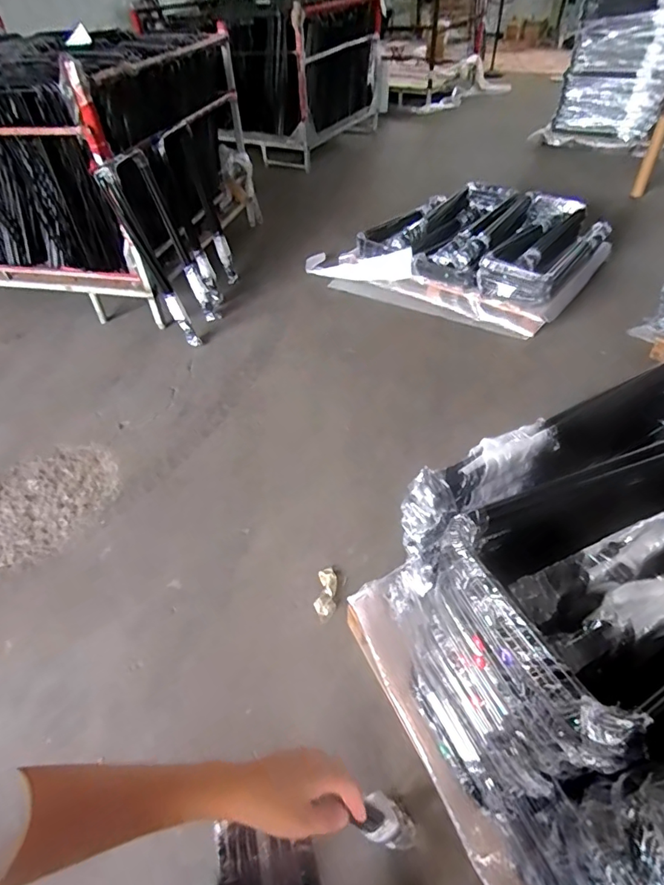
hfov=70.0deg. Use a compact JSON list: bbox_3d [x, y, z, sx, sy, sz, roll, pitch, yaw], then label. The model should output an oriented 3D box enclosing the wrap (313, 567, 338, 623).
[{"bbox_3d":[-0.018,0.483,1.519,0.064,0.021,0.172,4,47,4],"label":"wrap"}]

